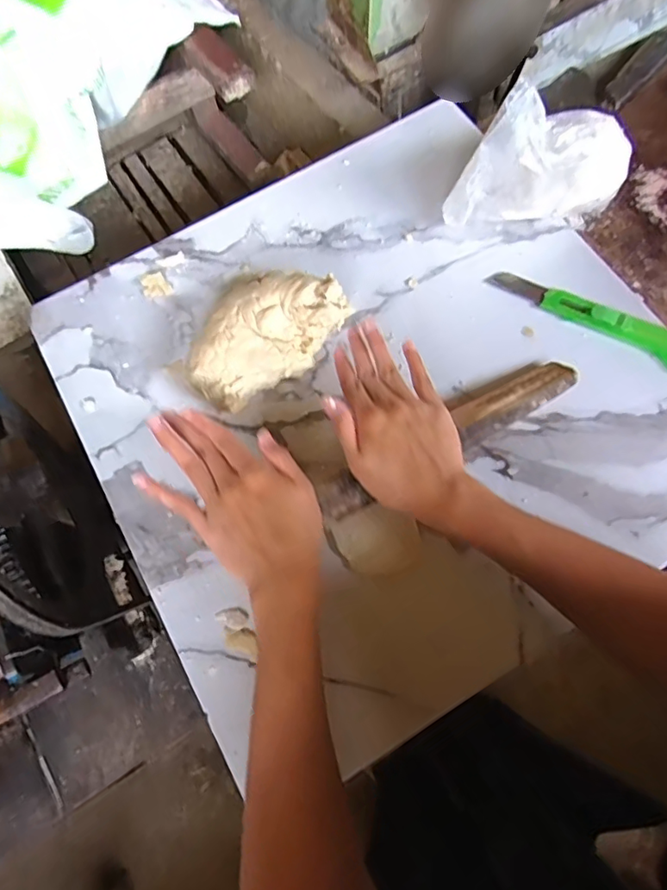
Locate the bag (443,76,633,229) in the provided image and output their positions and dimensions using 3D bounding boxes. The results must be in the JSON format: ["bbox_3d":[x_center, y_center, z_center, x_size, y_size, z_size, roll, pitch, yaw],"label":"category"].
[{"bbox_3d":[0.186,-0.241,0.464,0.163,0.120,0.069,-26,72,-8],"label":"bag"}]

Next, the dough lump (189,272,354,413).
[{"bbox_3d":[-0.059,-0.094,0.458,0.147,0.068,0.084,-28,72,-9],"label":"dough lump"}]

